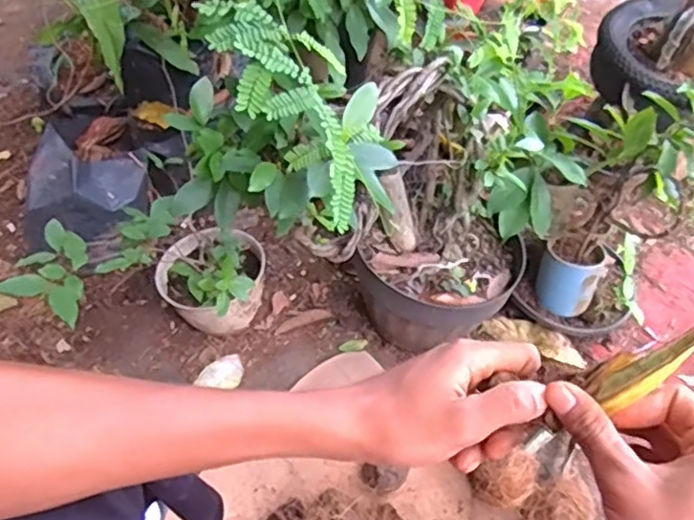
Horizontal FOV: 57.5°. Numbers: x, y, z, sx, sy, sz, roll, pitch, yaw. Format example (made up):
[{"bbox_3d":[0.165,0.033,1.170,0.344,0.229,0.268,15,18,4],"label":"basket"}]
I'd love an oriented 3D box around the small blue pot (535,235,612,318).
[{"bbox_3d":[0.336,0.027,0.954,0.087,0.088,0.080,2,50,-3],"label":"small blue pot"}]

